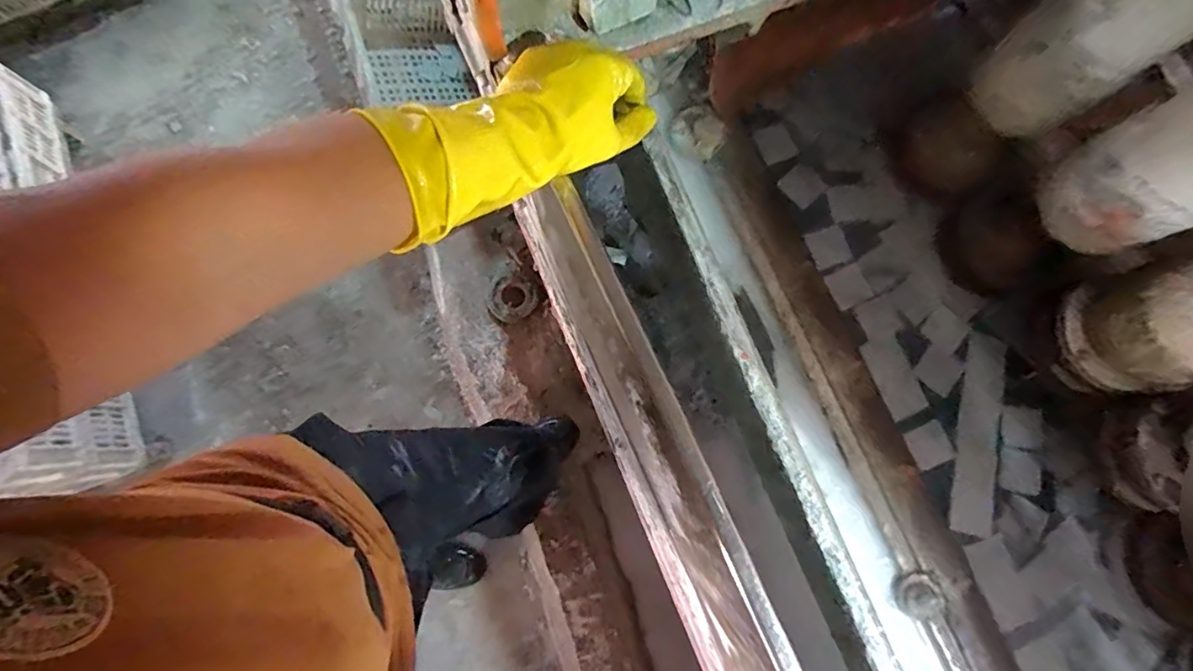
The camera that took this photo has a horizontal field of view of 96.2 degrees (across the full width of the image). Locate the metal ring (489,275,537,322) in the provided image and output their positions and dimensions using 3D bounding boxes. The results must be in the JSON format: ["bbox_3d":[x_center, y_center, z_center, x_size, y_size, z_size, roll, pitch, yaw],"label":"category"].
[{"bbox_3d":[-0.204,-0.089,1.301,0.118,0.019,0.104,-39,97,1],"label":"metal ring"}]

